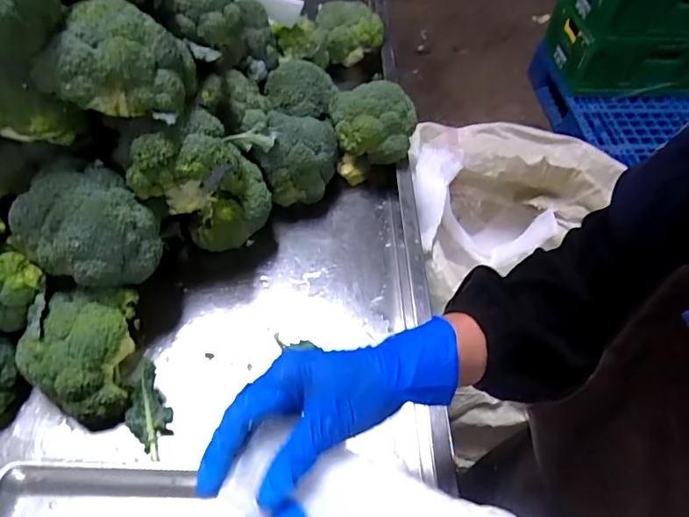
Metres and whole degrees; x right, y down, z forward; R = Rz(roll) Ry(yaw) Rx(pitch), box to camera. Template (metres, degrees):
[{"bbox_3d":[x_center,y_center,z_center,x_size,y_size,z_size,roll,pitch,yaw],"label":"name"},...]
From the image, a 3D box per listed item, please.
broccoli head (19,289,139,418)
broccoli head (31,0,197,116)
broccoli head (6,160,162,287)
[{"bbox_3d":[-0.267,0.097,0.503,0.097,0.097,0.123,-1,53,-5],"label":"broccoli head"},{"bbox_3d":[-0.217,-0.185,0.475,0.131,0.089,0.094,-10,54,-11],"label":"broccoli head"},{"bbox_3d":[-0.253,-0.033,0.487,0.108,0.085,0.109,2,53,-2],"label":"broccoli head"}]

